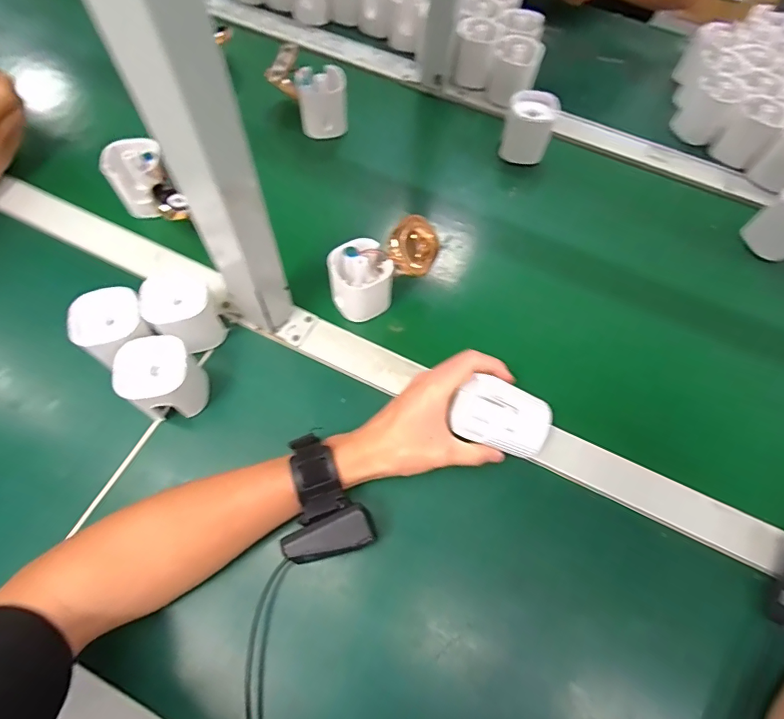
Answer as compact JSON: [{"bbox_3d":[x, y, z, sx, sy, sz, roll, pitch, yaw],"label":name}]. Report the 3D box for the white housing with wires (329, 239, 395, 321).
[{"bbox_3d":[-0.031,-0.079,0.450,0.061,0.060,0.058,-15,64,-9],"label":"white housing with wires"}]

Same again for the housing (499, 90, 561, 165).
[{"bbox_3d":[0.172,-0.289,0.566,0.064,0.075,0.061,13,63,5],"label":"housing"}]

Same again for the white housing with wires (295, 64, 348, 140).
[{"bbox_3d":[-0.087,-0.325,0.573,0.062,0.079,0.052,-7,63,-5],"label":"white housing with wires"}]

